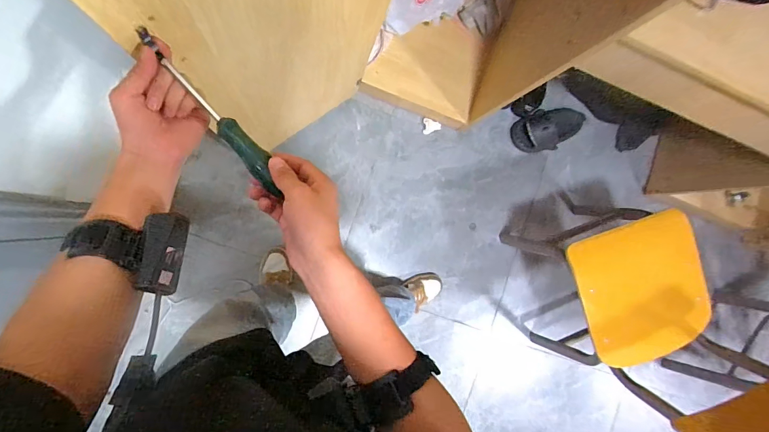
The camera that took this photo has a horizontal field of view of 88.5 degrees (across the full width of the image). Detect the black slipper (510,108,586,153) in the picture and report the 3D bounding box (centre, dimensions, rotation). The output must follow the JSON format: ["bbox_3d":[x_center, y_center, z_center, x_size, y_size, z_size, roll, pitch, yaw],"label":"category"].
[{"bbox_3d":[0.591,-0.307,1.400,0.282,0.078,0.137,-10,91,-10],"label":"black slipper"}]

